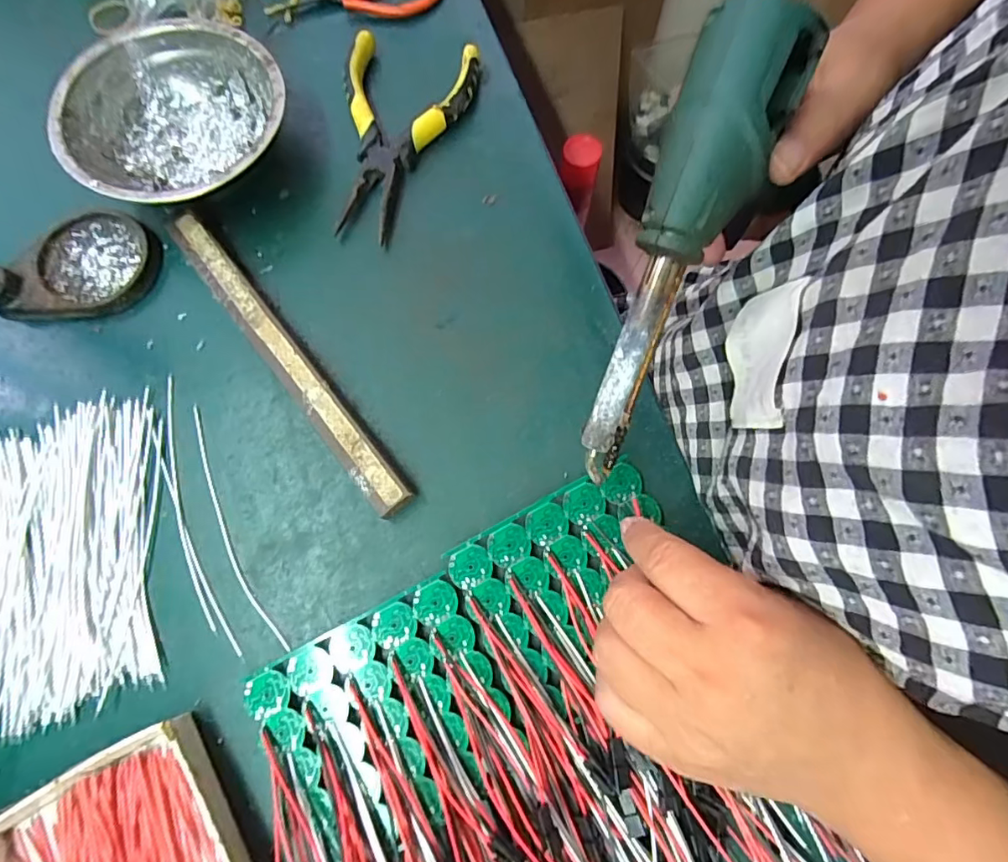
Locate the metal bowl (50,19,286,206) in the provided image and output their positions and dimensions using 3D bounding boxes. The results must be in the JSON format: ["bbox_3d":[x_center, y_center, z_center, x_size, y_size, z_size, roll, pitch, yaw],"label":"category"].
[{"bbox_3d":[-0.191,-0.179,0.312,0.117,0.042,0.123,1,74,-2],"label":"metal bowl"}]

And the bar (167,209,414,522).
[{"bbox_3d":[-0.122,-0.040,0.288,0.021,0.018,0.213,-38,78,-12],"label":"bar"}]

